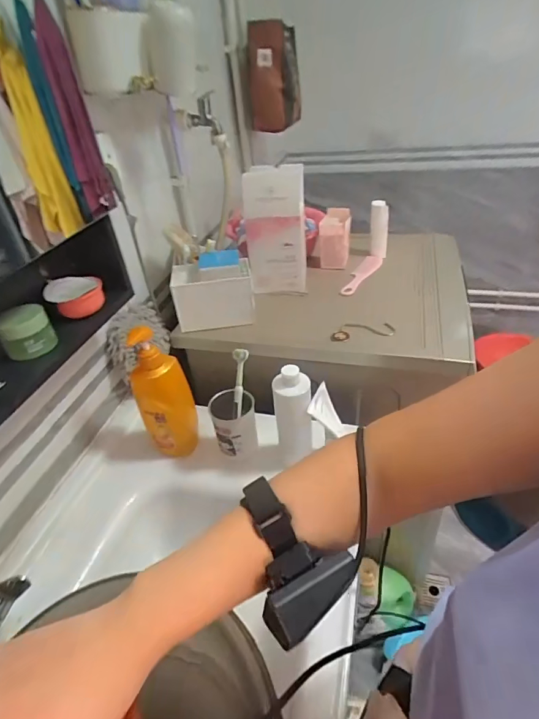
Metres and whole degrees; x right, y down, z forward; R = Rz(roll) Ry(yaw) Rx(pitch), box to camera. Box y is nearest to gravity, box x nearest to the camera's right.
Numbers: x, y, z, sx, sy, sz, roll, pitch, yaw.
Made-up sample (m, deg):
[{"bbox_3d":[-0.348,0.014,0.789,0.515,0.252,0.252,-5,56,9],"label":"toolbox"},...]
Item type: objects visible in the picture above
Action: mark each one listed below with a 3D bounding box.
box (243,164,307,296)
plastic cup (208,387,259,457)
[{"bbox_3d":[0.017,-0.289,0.929,0.121,0.256,0.133,-1,37,7],"label":"box"},{"bbox_3d":[-0.061,0.117,0.736,0.076,0.102,0.077,-4,37,3],"label":"plastic cup"}]

